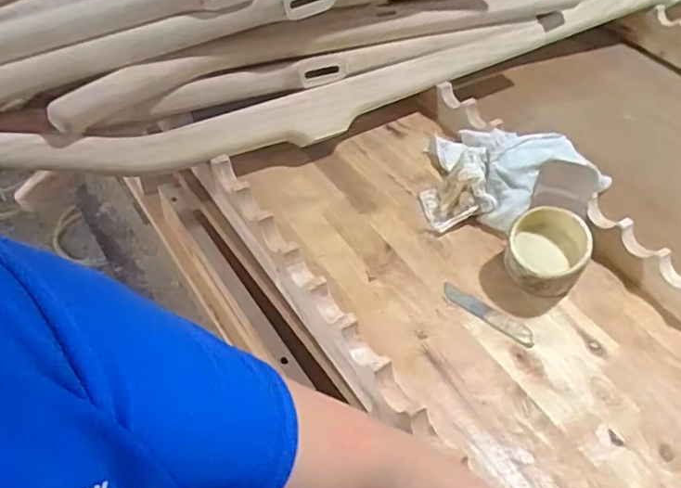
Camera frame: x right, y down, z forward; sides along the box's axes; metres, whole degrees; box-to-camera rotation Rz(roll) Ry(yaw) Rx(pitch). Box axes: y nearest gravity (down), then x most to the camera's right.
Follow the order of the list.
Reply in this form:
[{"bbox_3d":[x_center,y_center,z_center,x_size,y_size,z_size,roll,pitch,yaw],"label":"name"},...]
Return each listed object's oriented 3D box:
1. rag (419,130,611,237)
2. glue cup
[{"bbox_3d":[0.198,-0.094,0.717,0.187,0.080,0.160,-2,49,-7],"label":"rag"},{"bbox_3d":[0.216,0.013,0.618,0.078,0.079,0.083,3,49,-3],"label":"glue cup"}]

